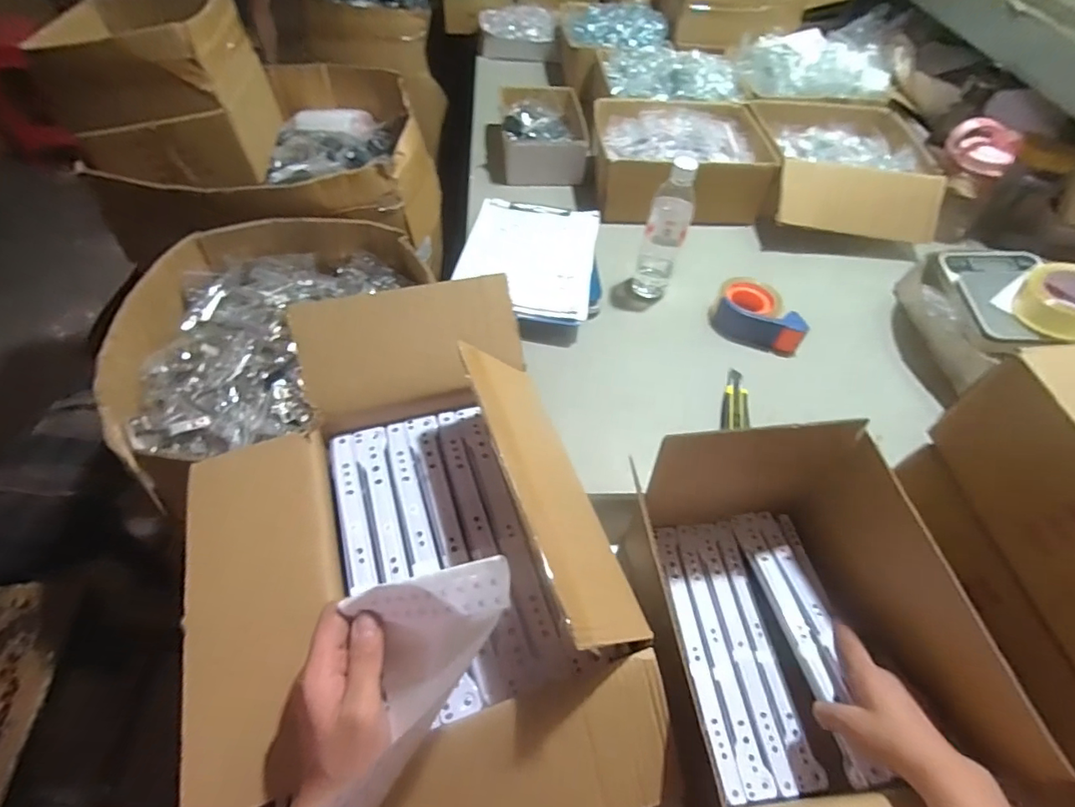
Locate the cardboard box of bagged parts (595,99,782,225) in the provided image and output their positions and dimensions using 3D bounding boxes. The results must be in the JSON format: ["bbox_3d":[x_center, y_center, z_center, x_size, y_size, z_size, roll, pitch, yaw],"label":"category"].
[{"bbox_3d":[0.281,-0.500,1.071,0.331,0.126,0.265,1,53,-4],"label":"cardboard box of bagged parts"}]

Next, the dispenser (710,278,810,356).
[{"bbox_3d":[0.363,-0.144,0.850,0.147,0.059,0.086,21,54,11],"label":"dispenser"}]

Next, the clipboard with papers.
[{"bbox_3d":[-0.006,-0.255,0.884,0.233,0.025,0.303,9,53,2],"label":"clipboard with papers"}]

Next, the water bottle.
[{"bbox_3d":[0.206,-0.275,0.832,0.064,0.231,0.076,16,54,8],"label":"water bottle"}]

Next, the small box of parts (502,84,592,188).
[{"bbox_3d":[0.011,-0.588,1.123,0.182,0.082,0.266,0,53,-4],"label":"small box of parts"}]

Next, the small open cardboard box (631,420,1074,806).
[{"bbox_3d":[0.274,0.259,0.515,0.239,0.236,0.436,-7,54,-10],"label":"small open cardboard box"}]

